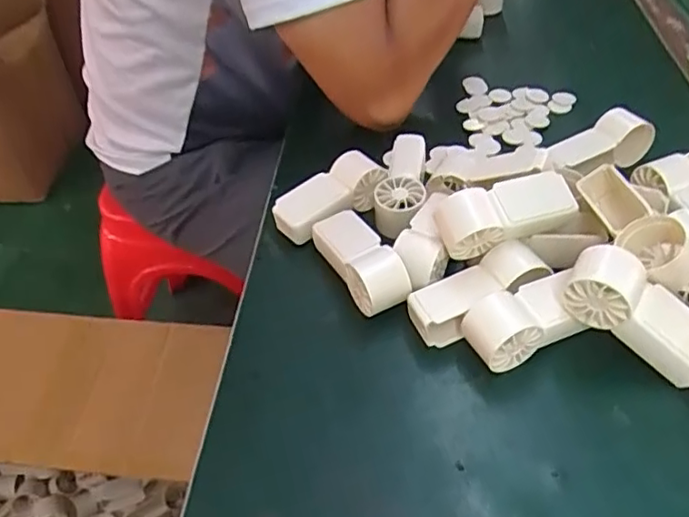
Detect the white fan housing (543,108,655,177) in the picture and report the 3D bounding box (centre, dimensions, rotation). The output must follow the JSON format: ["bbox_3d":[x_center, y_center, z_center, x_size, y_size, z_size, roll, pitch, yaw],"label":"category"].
[{"bbox_3d":[0.214,-0.095,0.506,0.097,0.041,0.040,-14,45,-11],"label":"white fan housing"}]

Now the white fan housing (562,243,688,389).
[{"bbox_3d":[0.174,0.034,0.357,0.092,0.032,0.039,43,56,6],"label":"white fan housing"}]

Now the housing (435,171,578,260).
[{"bbox_3d":[0.106,-0.027,0.406,0.092,0.045,0.036,-15,45,-11],"label":"housing"}]

